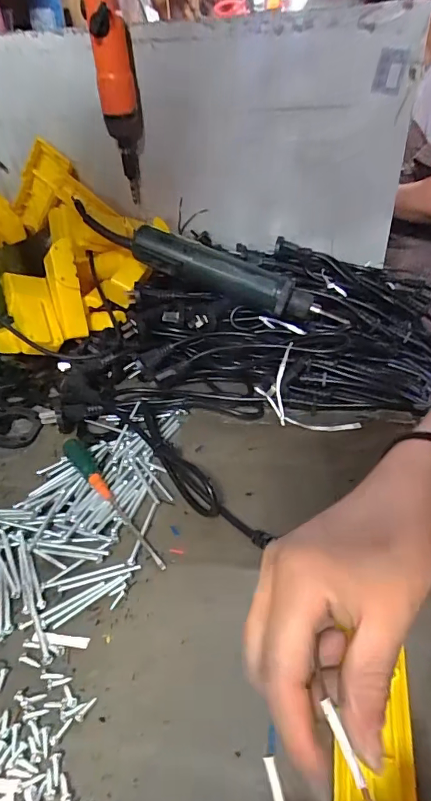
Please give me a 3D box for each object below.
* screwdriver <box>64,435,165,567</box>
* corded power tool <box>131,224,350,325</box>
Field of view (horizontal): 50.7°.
[{"bbox_3d":[-0.083,0.076,0.362,0.015,0.024,0.145,-28,43,-30],"label":"screwdriver"},{"bbox_3d":[0.025,-0.135,0.512,0.250,0.046,0.041,22,39,1],"label":"corded power tool"}]

